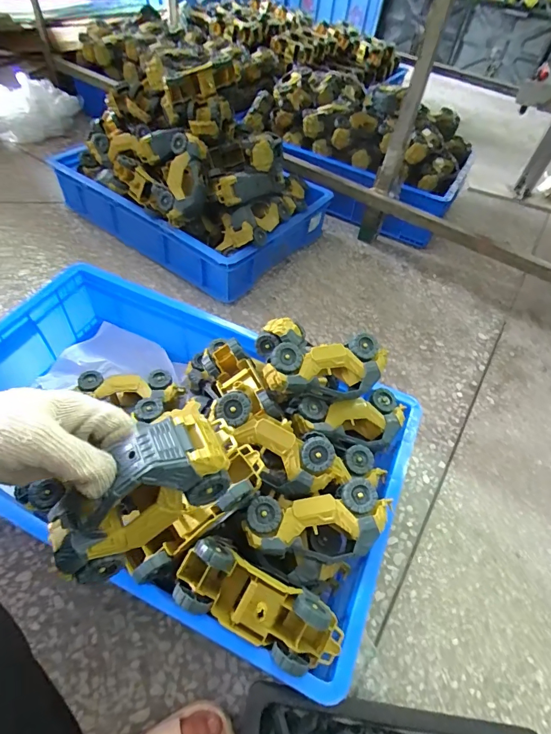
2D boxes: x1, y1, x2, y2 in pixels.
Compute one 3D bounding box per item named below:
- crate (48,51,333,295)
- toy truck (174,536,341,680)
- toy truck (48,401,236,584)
[{"bbox_3d":[-0.202,-0.478,0.940,0.574,0.302,0.369,33,56,19],"label":"crate"},{"bbox_3d":[-0.016,0.238,0.401,0.175,0.063,0.067,30,55,1],"label":"toy truck"},{"bbox_3d":[-0.106,0.100,0.322,0.161,0.067,0.059,-42,61,-1],"label":"toy truck"}]

